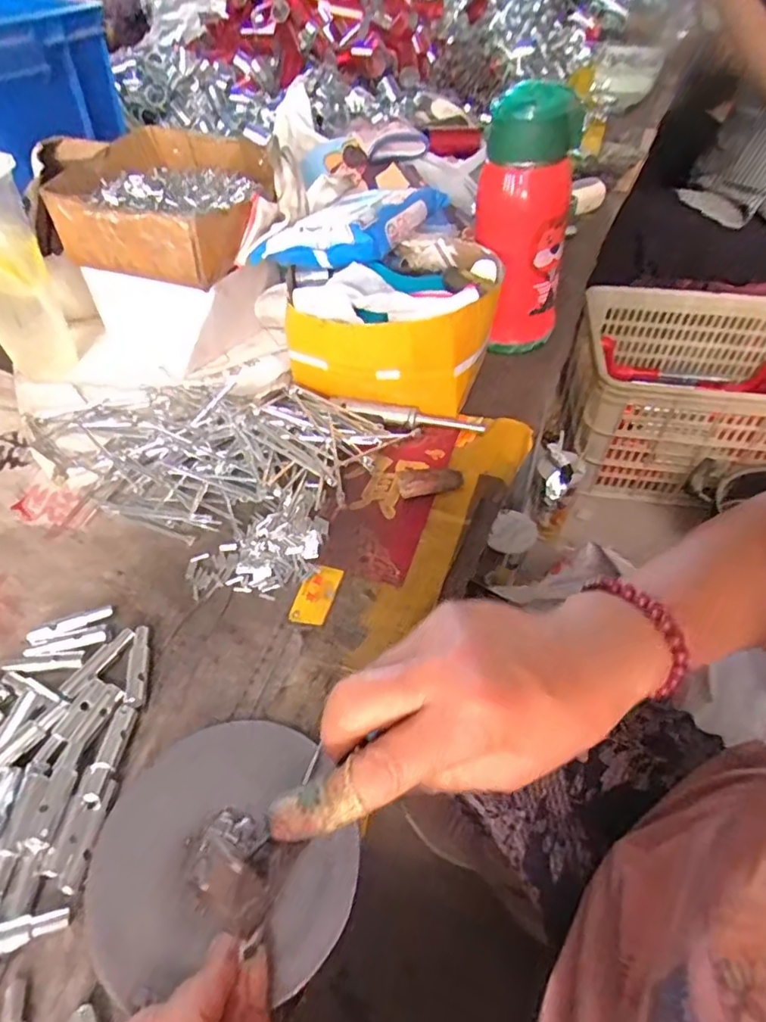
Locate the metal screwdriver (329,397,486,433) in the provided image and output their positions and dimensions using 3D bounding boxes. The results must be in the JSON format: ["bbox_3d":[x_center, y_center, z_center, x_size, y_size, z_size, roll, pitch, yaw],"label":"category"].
[{"bbox_3d":[0.021,-0.082,0.488,0.129,0.011,0.011,9,50,11],"label":"metal screwdriver"}]

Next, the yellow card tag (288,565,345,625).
[{"bbox_3d":[-0.045,0.054,0.386,0.025,0.004,0.044,11,51,13],"label":"yellow card tag"}]

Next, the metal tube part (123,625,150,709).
[{"bbox_3d":[-0.149,0.094,0.354,0.011,0.006,0.053,-10,49,-5],"label":"metal tube part"}]

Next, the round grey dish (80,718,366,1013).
[{"bbox_3d":[-0.076,0.162,0.283,0.127,0.015,0.114,-3,49,1],"label":"round grey dish"}]

